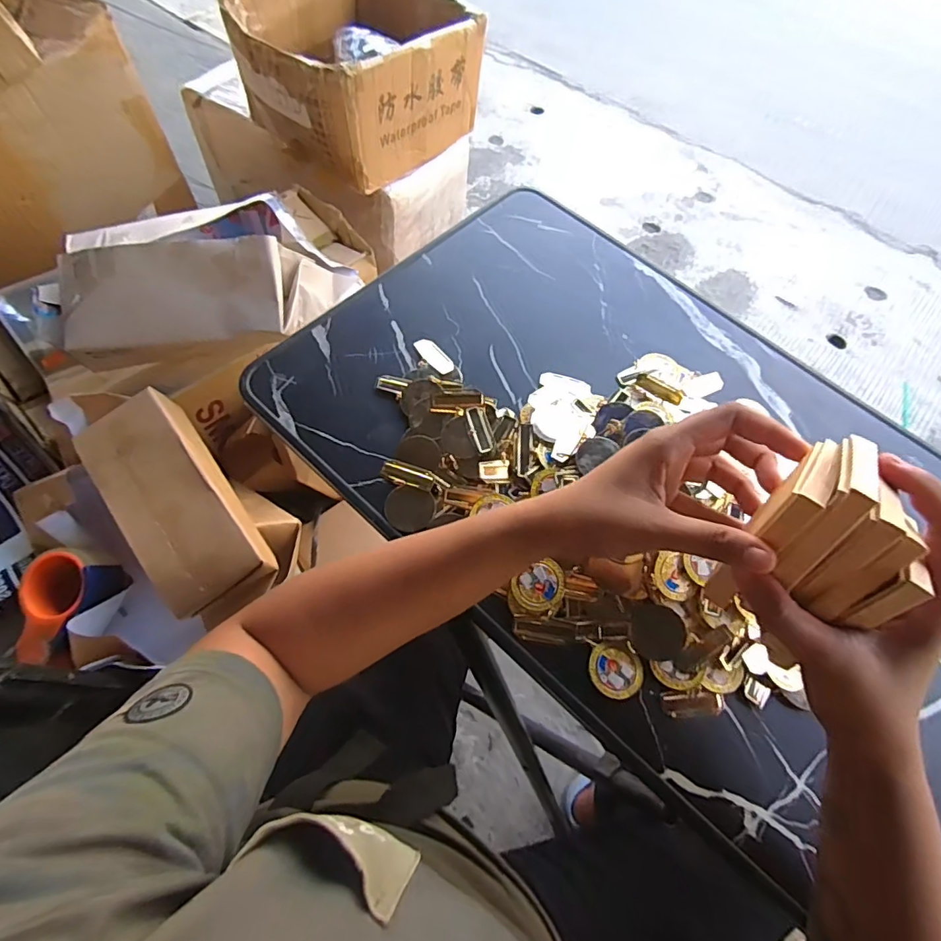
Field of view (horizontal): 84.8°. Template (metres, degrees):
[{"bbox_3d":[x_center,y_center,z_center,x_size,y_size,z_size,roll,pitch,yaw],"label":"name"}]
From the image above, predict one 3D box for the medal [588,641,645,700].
[{"bbox_3d":[0.100,0.137,0.353,0.037,0.004,0.034,1,66,-2],"label":"medal"}]

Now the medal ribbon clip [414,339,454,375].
[{"bbox_3d":[-0.032,-0.102,0.459,0.020,0.006,0.045,-39,73,-18],"label":"medal ribbon clip"}]

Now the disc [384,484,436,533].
[{"bbox_3d":[-0.046,0.029,0.391,0.038,0.004,0.034,20,67,6],"label":"disc"}]

